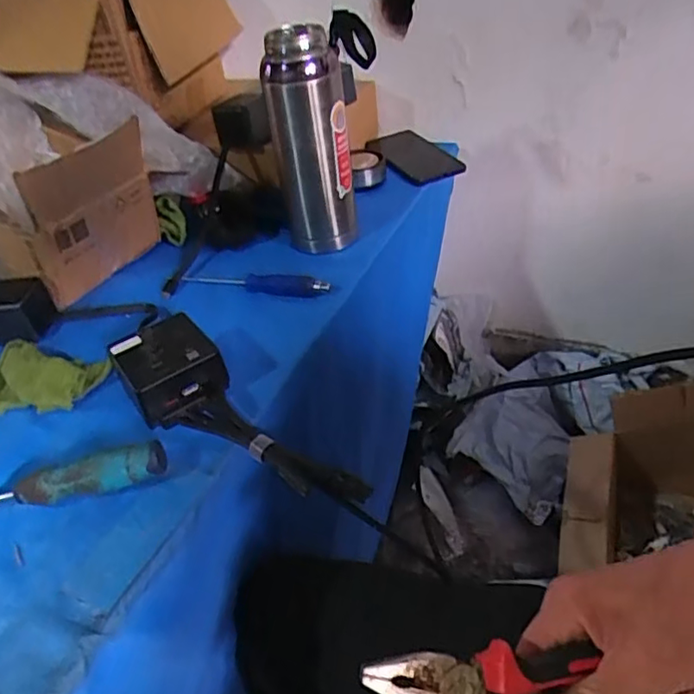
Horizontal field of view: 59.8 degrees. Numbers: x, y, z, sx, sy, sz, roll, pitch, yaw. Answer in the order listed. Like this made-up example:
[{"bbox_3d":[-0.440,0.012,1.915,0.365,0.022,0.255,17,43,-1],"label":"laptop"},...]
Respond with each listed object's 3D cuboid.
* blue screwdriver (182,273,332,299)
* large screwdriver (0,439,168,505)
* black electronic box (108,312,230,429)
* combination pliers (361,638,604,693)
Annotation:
[{"bbox_3d":[-0.098,-0.067,0.631,0.167,0.014,0.022,7,41,17],"label":"blue screwdriver"},{"bbox_3d":[-0.255,0.108,0.436,0.250,0.032,0.026,-10,39,-4],"label":"large screwdriver"},{"bbox_3d":[-0.151,0.019,0.512,0.075,0.046,0.084,-28,43,-23],"label":"black electronic box"},{"bbox_3d":[0.081,0.159,0.276,0.143,0.025,0.043,16,41,0],"label":"combination pliers"}]

